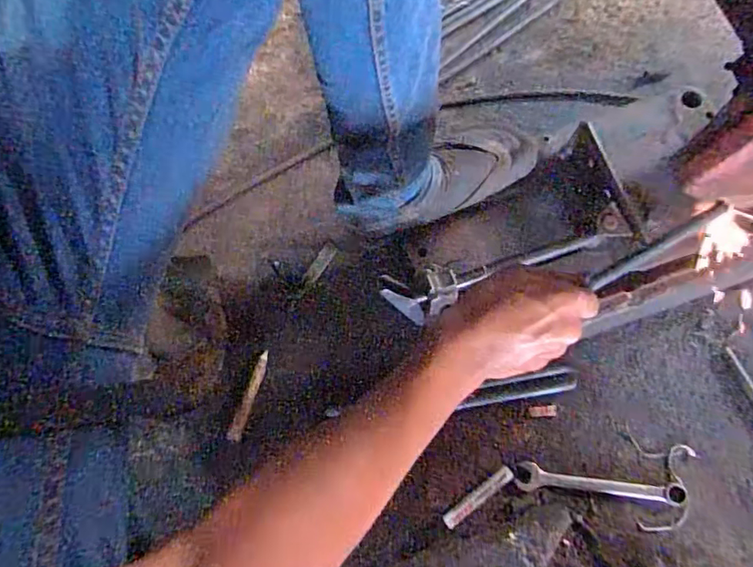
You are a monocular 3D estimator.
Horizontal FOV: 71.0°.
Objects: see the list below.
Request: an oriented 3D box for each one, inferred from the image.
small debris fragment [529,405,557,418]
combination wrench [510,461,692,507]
[{"bbox_3d":[0.208,0.159,0.657,0.034,0.004,0.014,-5,74,2],"label":"small debris fragment"},{"bbox_3d":[0.265,0.241,0.627,0.197,0.004,0.029,7,75,5],"label":"combination wrench"}]

